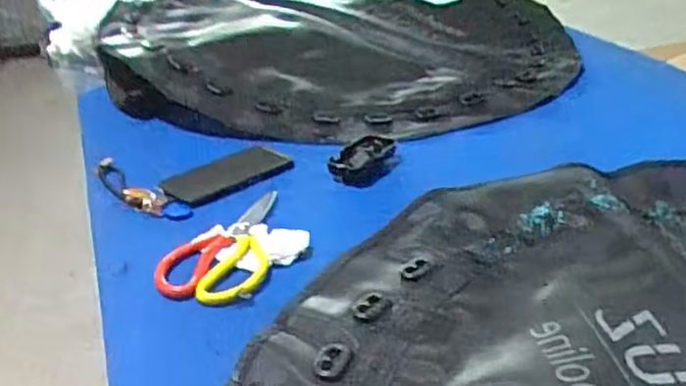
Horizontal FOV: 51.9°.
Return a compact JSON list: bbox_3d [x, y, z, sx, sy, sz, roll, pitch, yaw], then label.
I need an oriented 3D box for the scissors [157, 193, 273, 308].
[{"bbox_3d":[-0.120,0.055,0.755,0.107,0.023,0.204,4,28,12],"label":"scissors"}]

